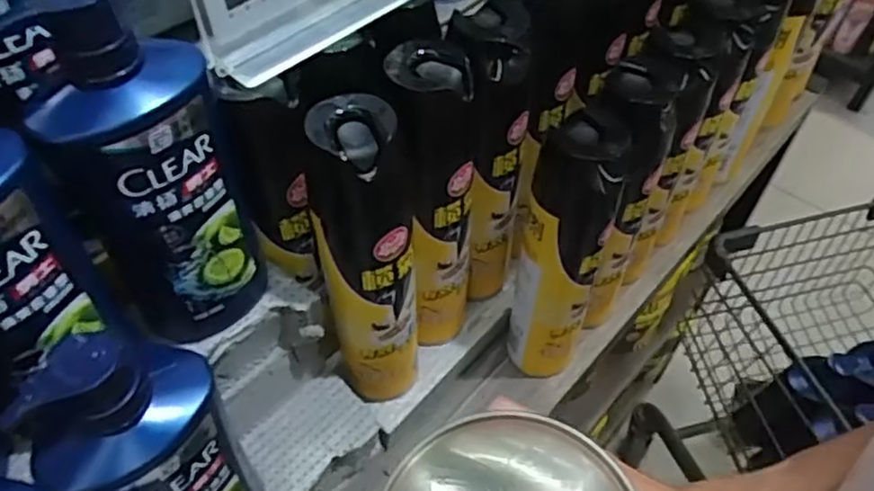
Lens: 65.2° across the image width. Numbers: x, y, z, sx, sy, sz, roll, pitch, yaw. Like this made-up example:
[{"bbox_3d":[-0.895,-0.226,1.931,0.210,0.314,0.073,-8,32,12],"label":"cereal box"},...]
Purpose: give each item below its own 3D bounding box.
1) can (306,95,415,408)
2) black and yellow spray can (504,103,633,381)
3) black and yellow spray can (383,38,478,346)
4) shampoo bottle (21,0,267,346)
[{"bbox_3d":[-0.048,0.021,0.486,0.063,0.277,0.050,-5,51,-5],"label":"can"},{"bbox_3d":[0.098,0.011,0.554,0.059,0.262,0.061,10,52,8],"label":"black and yellow spray can"},{"bbox_3d":[-0.001,-0.022,0.518,0.054,0.271,0.051,-10,52,-8],"label":"black and yellow spray can"},{"bbox_3d":[-0.155,-0.034,0.377,0.090,0.229,0.054,-26,56,-20],"label":"shampoo bottle"}]

